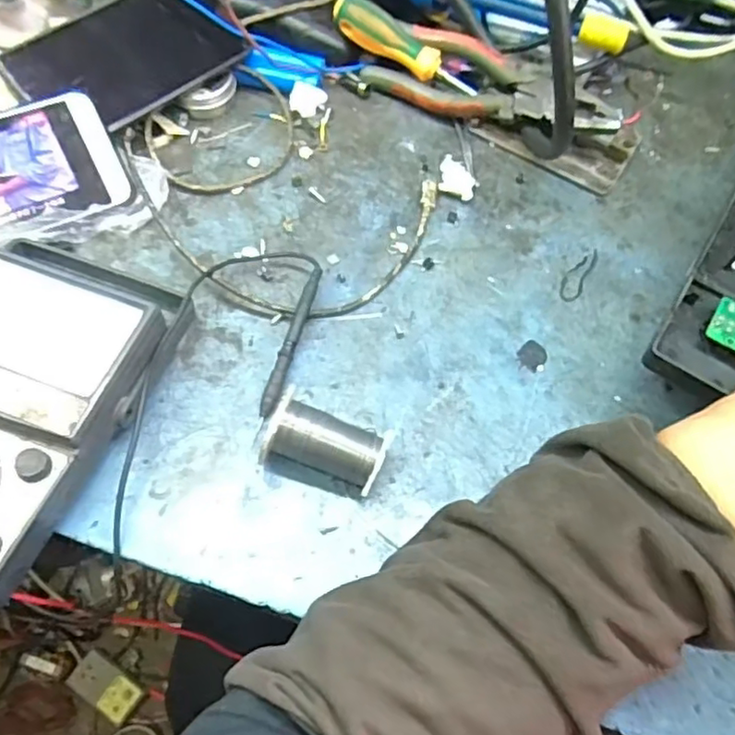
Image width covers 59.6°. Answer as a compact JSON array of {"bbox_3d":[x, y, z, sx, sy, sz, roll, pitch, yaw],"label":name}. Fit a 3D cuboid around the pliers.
[{"bbox_3d":[0.091,-0.205,0.482,0.187,0.041,0.044,27,63,10],"label":"pliers"}]

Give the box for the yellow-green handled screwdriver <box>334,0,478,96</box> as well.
[{"bbox_3d":[0.028,-0.242,0.488,0.120,0.021,0.029,32,64,-1],"label":"yellow-green handled screwdriver"}]

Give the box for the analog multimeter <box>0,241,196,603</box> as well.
[{"bbox_3d":[-0.187,0.014,0.343,0.114,0.050,0.188,17,62,5],"label":"analog multimeter"}]

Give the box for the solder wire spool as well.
[{"bbox_3d":[-0.021,0.039,0.349,0.062,0.036,0.042,20,62,7],"label":"solder wire spool"}]

